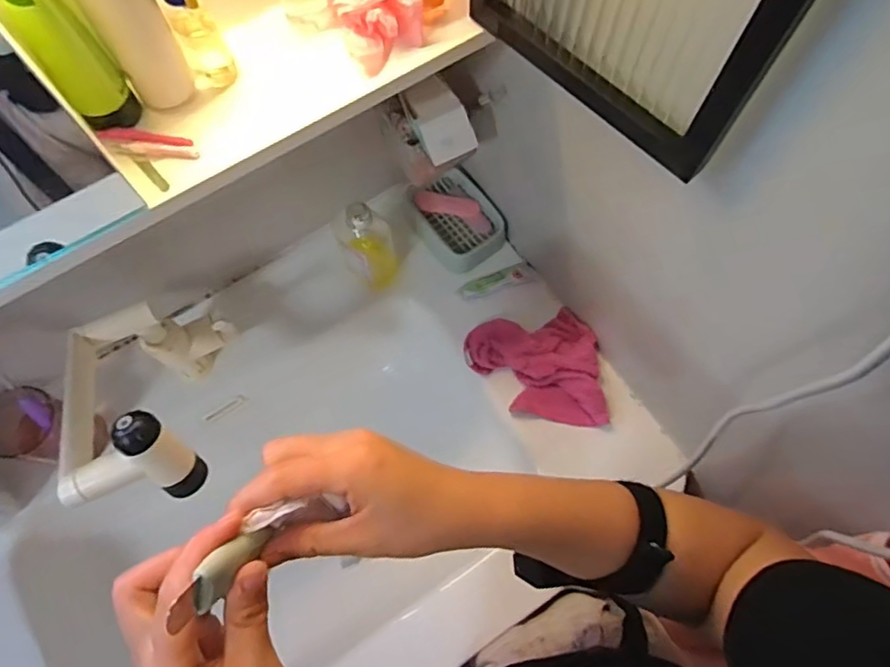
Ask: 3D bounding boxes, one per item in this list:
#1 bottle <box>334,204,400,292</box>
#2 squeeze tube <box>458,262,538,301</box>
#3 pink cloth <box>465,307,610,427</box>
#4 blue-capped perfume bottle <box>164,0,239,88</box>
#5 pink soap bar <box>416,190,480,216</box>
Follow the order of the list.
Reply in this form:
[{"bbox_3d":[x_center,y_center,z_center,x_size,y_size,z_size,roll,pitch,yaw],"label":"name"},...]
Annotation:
[{"bbox_3d":[-0.087,-0.099,0.675,0.065,0.133,0.053,-21,71,-7],"label":"bottle"},{"bbox_3d":[0.065,-0.065,0.725,0.098,0.012,0.024,-22,71,-8],"label":"squeeze tube"},{"bbox_3d":[0.103,0.039,0.679,0.153,0.043,0.135,-2,69,0],"label":"pink cloth"},{"bbox_3d":[-0.159,-0.197,0.368,0.028,0.101,0.024,-25,71,-9],"label":"blue-capped perfume bottle"},{"bbox_3d":[0.004,-0.160,0.731,0.078,0.016,0.023,7,70,3],"label":"pink soap bar"}]

